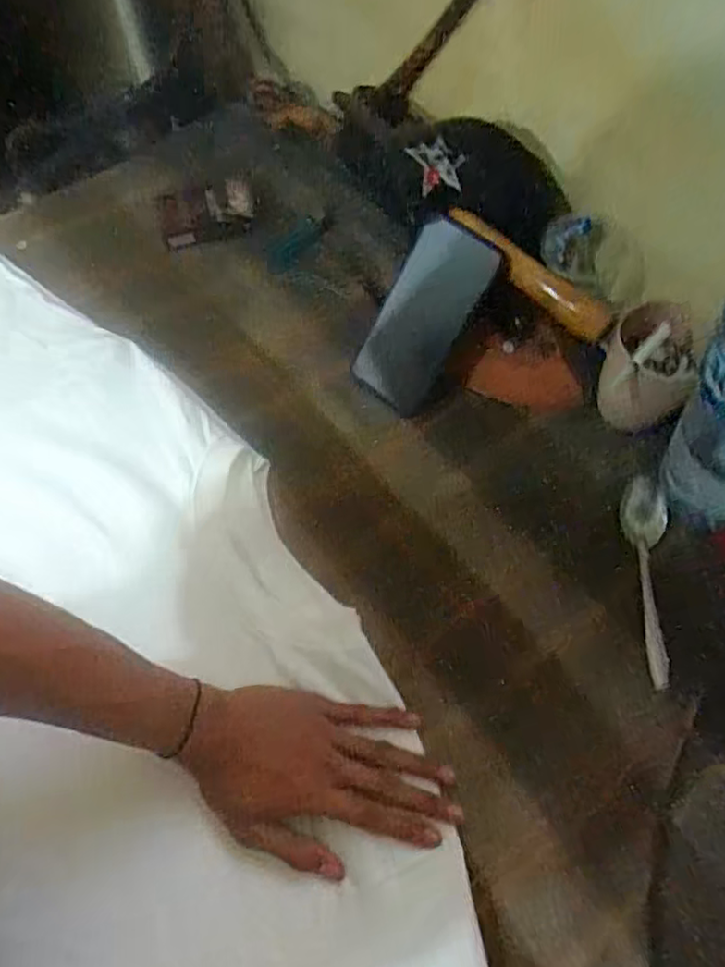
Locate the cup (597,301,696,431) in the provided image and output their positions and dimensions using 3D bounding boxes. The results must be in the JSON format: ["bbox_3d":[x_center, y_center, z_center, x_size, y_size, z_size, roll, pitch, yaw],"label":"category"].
[{"bbox_3d":[0.240,-0.093,0.548,0.072,0.096,0.068,-1,64,2],"label":"cup"}]

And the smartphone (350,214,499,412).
[{"bbox_3d":[0.055,-0.151,0.597,0.072,0.016,0.164,27,111,-8],"label":"smartphone"}]

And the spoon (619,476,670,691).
[{"bbox_3d":[0.236,0.076,0.521,0.036,0.028,0.164,-2,64,1],"label":"spoon"}]

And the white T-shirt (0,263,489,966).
[{"bbox_3d":[-0.204,0.118,0.505,0.334,0.033,0.831,-29,66,-12],"label":"white T-shirt"}]

